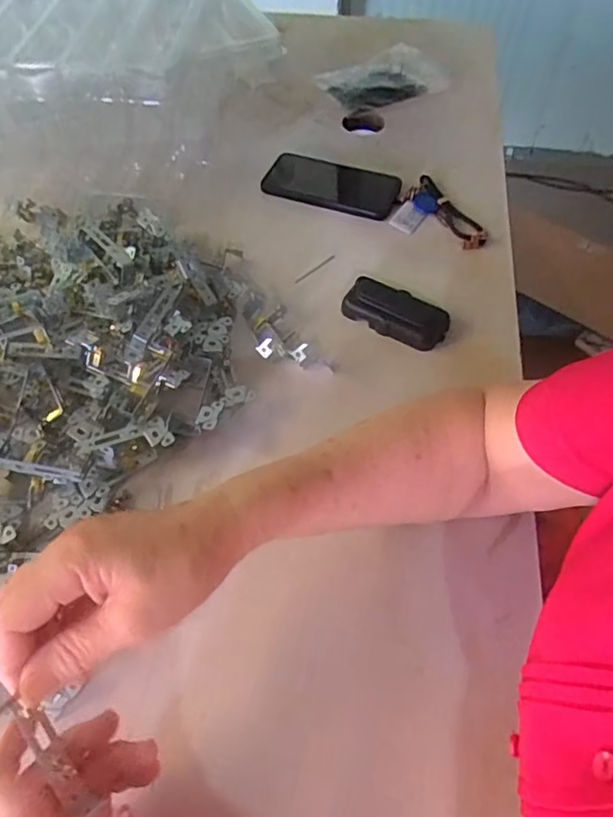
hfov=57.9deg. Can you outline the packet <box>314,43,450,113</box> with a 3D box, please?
[{"bbox_3d":[0.111,-0.504,0.836,0.164,0.027,0.122,-32,61,-18],"label":"packet"}]

